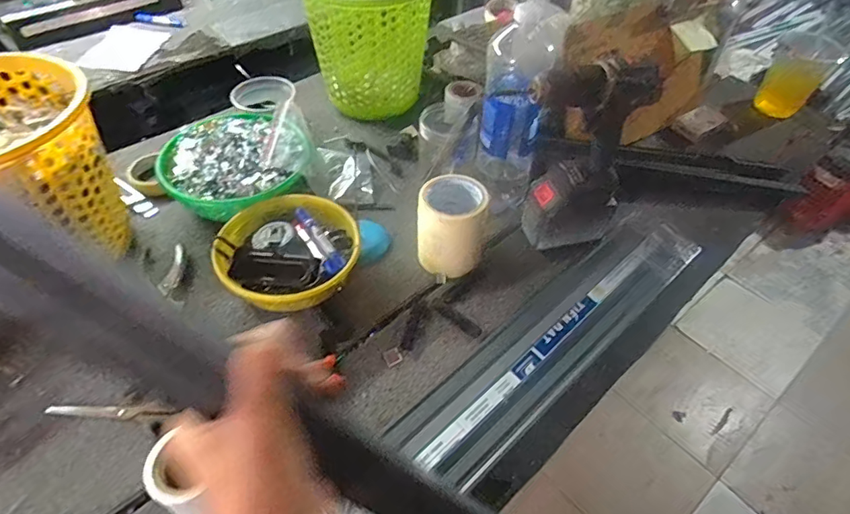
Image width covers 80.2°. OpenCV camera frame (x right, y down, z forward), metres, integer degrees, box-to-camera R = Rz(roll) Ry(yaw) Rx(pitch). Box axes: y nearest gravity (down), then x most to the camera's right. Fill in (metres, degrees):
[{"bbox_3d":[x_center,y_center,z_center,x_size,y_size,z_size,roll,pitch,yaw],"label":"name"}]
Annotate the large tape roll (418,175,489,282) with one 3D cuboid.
[{"bbox_3d":[0.037,-0.040,0.729,0.094,0.123,0.100,5,49,2],"label":"large tape roll"}]

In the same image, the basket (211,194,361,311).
[{"bbox_3d":[-0.191,0.001,0.712,0.195,0.073,0.182,2,49,-1],"label":"basket"}]

